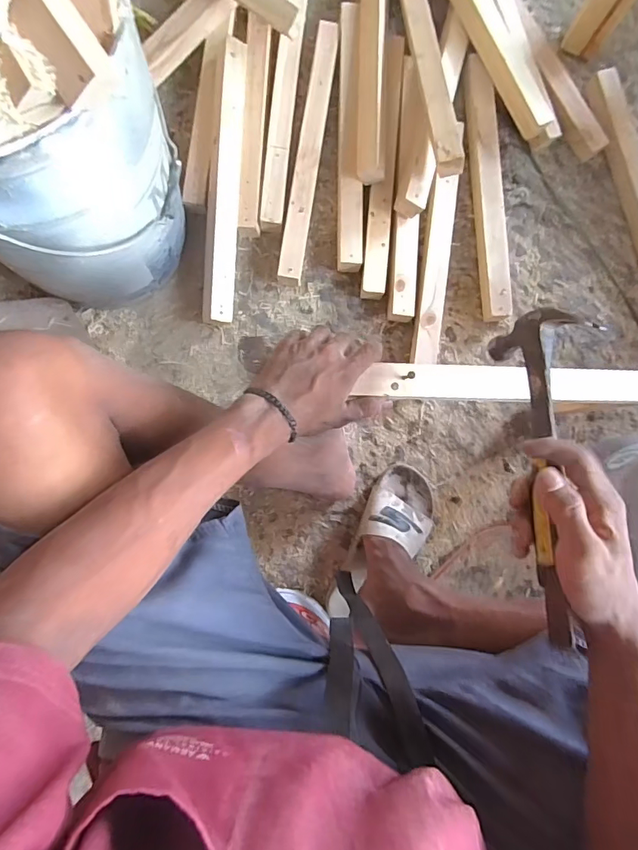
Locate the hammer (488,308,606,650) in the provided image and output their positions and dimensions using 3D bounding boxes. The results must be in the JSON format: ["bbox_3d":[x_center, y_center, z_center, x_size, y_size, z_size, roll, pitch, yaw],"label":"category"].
[{"bbox_3d":[0.181,0.032,0.361,0.036,0.093,0.260,4,74,-3],"label":"hammer"}]

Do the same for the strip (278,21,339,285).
[{"bbox_3d":[-0.015,-0.441,0.740,0.042,0.039,0.442,9,85,-3],"label":"strip"}]

